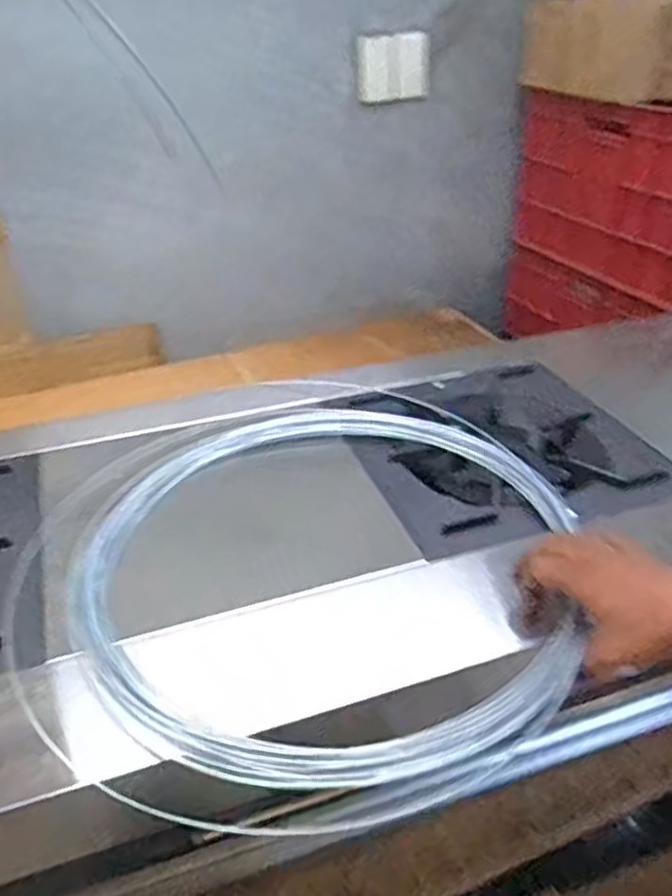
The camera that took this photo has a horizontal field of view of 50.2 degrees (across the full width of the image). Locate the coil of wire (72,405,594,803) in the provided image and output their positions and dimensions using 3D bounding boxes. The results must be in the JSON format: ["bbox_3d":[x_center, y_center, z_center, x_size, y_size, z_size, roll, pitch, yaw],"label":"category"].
[{"bbox_3d":[-0.005,0.091,0.621,0.403,0.054,0.433,-1,33,1],"label":"coil of wire"}]

